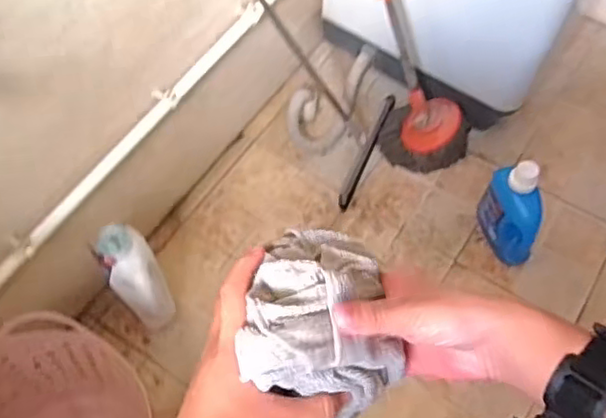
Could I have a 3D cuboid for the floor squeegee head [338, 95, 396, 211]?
[{"bbox_3d":[0.170,-0.155,1.742,0.028,0.049,0.346,23,65,12],"label":"floor squeegee head"}]

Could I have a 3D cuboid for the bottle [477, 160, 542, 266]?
[{"bbox_3d":[0.483,0.011,1.508,0.074,0.260,0.169,-21,64,-10],"label":"bottle"}]

